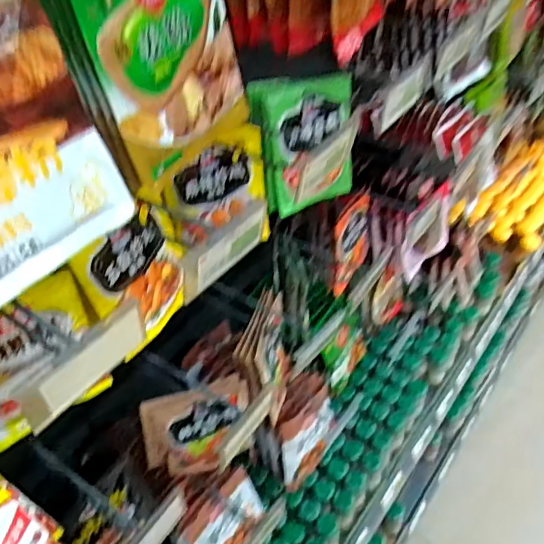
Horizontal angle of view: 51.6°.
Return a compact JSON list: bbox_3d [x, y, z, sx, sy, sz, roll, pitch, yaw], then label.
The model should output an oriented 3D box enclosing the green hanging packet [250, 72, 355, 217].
[{"bbox_3d":[0.035,-0.164,0.731,0.146,0.163,0.041,-17,34,-19],"label":"green hanging packet"}]

